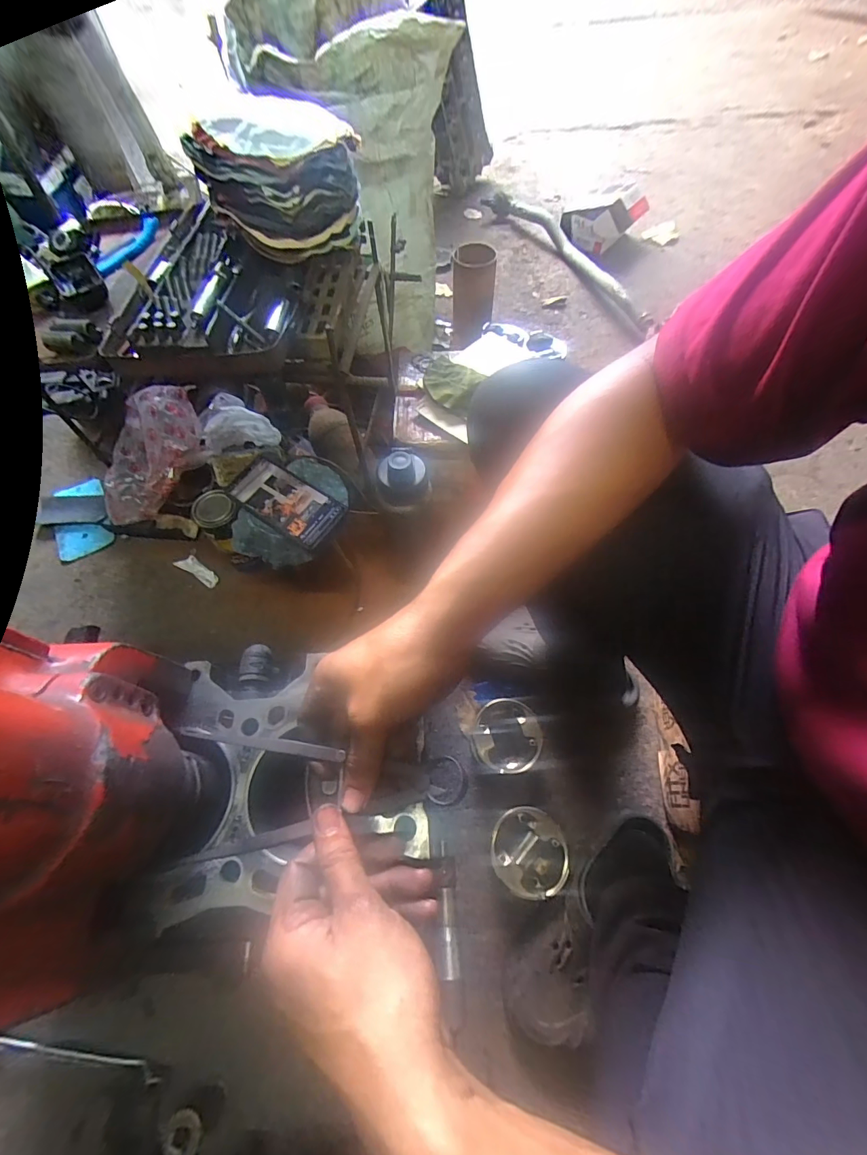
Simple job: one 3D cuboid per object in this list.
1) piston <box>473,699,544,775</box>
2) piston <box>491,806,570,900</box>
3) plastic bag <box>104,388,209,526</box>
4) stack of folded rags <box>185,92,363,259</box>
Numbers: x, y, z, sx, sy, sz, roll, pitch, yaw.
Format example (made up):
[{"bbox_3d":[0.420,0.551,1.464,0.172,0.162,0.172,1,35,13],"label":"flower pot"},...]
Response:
[{"bbox_3d":[0.099,0.223,0.594,0.084,0.092,0.085,0,61,1],"label":"piston"},{"bbox_3d":[0.114,0.340,0.535,0.088,0.082,0.092,-12,61,-6],"label":"piston"},{"bbox_3d":[-0.498,-0.207,0.746,0.136,0.088,0.245,25,85,14],"label":"plastic bag"},{"bbox_3d":[-0.179,-0.502,0.530,0.137,0.127,0.171,29,65,16],"label":"stack of folded rags"}]

